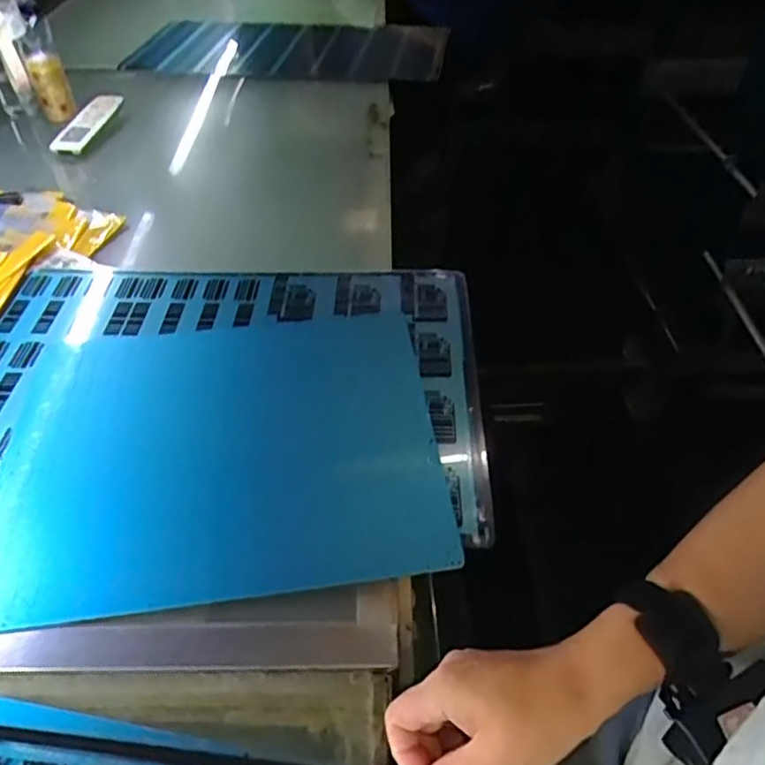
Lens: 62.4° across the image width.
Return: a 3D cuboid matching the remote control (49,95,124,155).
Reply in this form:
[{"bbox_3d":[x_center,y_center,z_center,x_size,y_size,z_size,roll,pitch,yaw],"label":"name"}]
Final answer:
[{"bbox_3d":[-0.443,-0.394,0.958,0.059,0.023,0.140,19,63,17],"label":"remote control"}]

